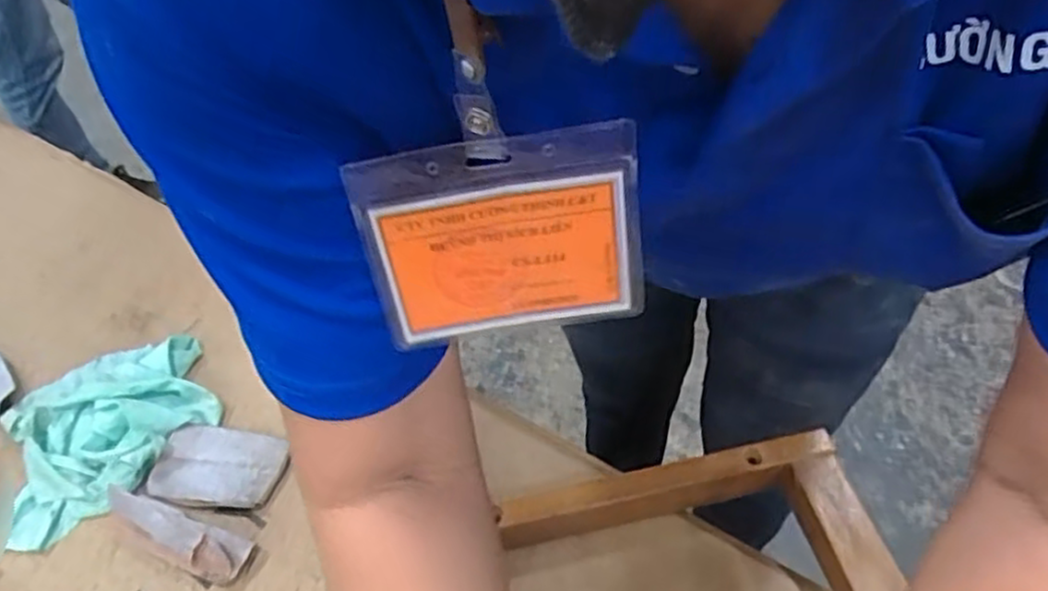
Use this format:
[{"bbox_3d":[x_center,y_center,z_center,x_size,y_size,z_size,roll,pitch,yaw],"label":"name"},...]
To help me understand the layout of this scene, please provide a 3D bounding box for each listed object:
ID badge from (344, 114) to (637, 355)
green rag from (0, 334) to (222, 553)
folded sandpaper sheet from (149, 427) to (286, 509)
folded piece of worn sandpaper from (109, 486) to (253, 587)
[{"bbox_3d":[-0.006,-0.019,0.269,0.098,0.085,0.004,-9,37,1],"label":"ID badge"},{"bbox_3d":[-0.356,0.098,0.606,0.172,0.032,0.154,-33,54,-20],"label":"green rag"},{"bbox_3d":[-0.243,0.137,0.579,0.100,0.017,0.065,5,51,10],"label":"folded sandpaper sheet"},{"bbox_3d":[-0.260,0.175,0.537,0.119,0.036,0.033,17,54,19],"label":"folded piece of worn sandpaper"}]

